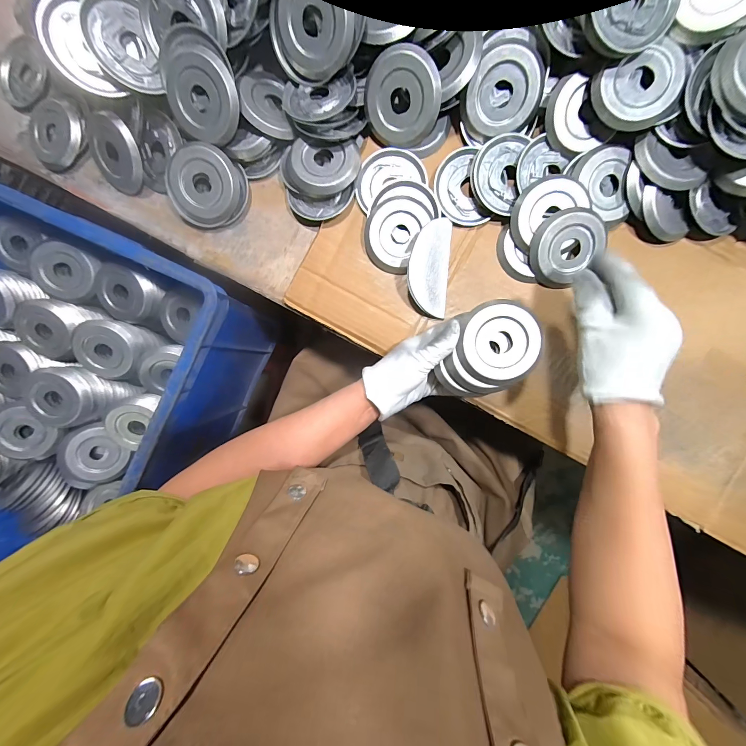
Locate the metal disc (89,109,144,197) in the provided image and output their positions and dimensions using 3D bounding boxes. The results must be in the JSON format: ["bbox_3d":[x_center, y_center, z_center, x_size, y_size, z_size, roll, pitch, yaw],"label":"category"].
[{"bbox_3d":[-0.318,-0.273,0.394,0.072,0.019,0.081,-4,119,31],"label":"metal disc"}]

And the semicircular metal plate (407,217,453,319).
[{"bbox_3d":[0.068,-0.127,0.375,0.058,0.006,0.115,3,95,-28],"label":"semicircular metal plate"}]

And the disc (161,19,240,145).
[{"bbox_3d":[-0.193,-0.315,0.347,0.085,0.015,0.099,5,120,10],"label":"disc"}]

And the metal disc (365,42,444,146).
[{"bbox_3d":[0.032,-0.302,0.347,0.082,0.009,0.082,10,128,13],"label":"metal disc"}]

